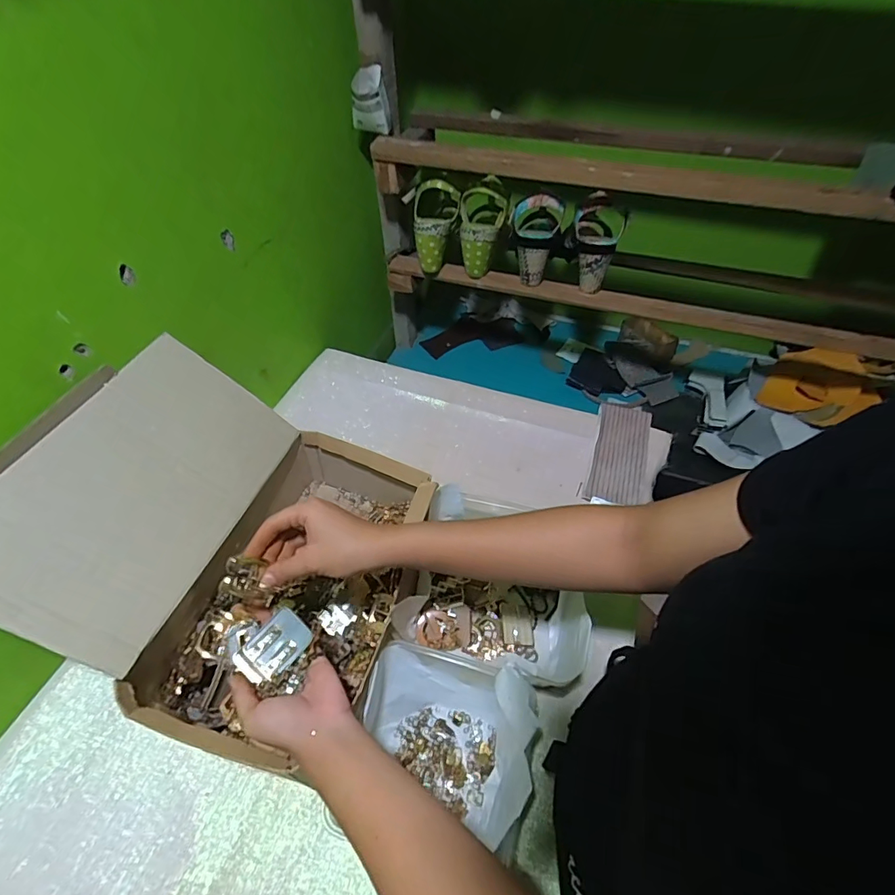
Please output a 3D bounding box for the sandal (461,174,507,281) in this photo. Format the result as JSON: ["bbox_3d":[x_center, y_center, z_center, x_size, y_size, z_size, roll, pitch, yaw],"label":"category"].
[{"bbox_3d":[0.061,-0.370,0.793,0.076,0.137,0.085,0,48,0],"label":"sandal"}]

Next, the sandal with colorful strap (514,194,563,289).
[{"bbox_3d":[0.142,-0.346,0.776,0.080,0.126,0.079,11,49,10],"label":"sandal with colorful strap"}]

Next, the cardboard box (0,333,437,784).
[{"bbox_3d":[-0.226,0.094,0.501,0.329,0.224,0.332,20,53,16],"label":"cardboard box"}]

